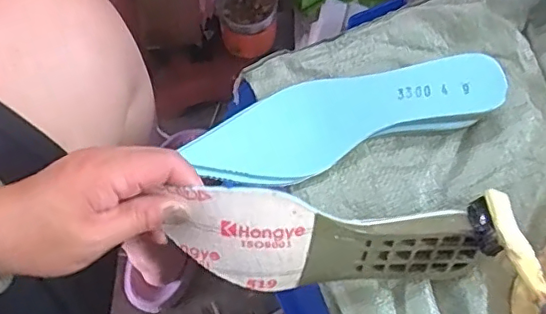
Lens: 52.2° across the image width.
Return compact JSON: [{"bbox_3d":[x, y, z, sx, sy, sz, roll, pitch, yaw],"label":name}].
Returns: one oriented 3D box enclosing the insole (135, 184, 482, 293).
[{"bbox_3d":[0.037,0.056,0.377,0.211,0.076,0.030,7,32,-16],"label":"insole"}]

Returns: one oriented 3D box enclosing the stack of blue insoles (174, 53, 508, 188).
[{"bbox_3d":[0.056,-0.035,0.445,0.245,0.028,0.075,-18,74,-6],"label":"stack of blue insoles"}]

